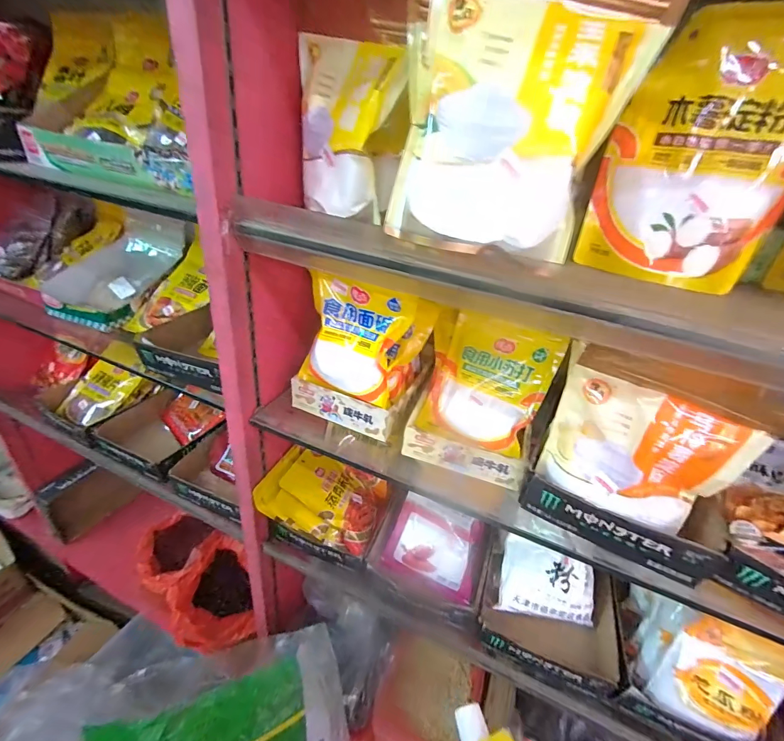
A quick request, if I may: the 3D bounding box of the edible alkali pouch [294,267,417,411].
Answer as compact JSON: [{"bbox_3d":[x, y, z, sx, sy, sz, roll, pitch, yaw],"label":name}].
[{"bbox_3d":[-0.048,-0.029,0.479,0.130,0.159,0.036,19,34,18],"label":"edible alkali pouch"}]

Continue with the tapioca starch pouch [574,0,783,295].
[{"bbox_3d":[0.265,-0.179,0.327,0.140,0.194,0.056,29,38,30],"label":"tapioca starch pouch"}]

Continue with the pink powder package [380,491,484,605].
[{"bbox_3d":[0.072,0.288,0.637,0.148,0.055,0.127,16,75,23],"label":"pink powder package"}]

